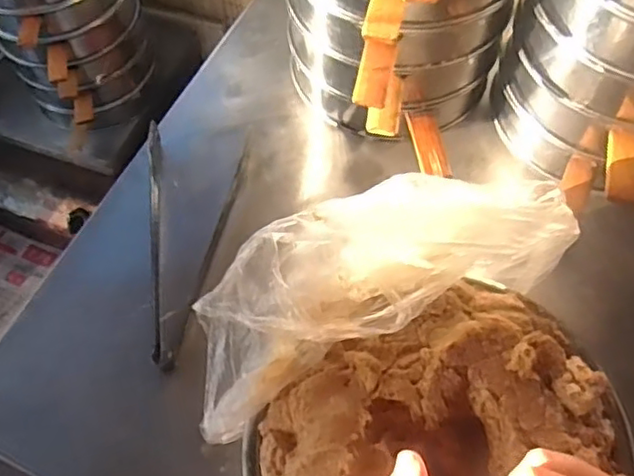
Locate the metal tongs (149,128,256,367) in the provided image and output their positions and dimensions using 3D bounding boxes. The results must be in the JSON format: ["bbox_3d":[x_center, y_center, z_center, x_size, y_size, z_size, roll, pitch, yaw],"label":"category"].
[{"bbox_3d":[-0.118,-0.012,0.666,0.112,0.037,0.277,-8,60,-3],"label":"metal tongs"}]

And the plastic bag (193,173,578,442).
[{"bbox_3d":[0.043,0.028,0.502,0.309,0.122,0.100,-25,63,-12],"label":"plastic bag"}]

